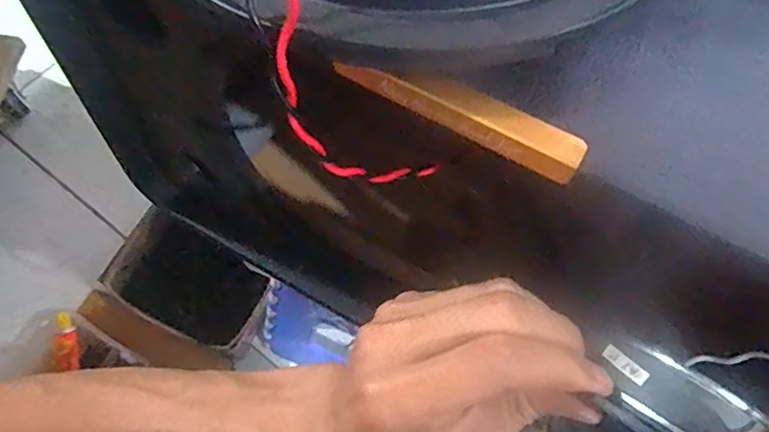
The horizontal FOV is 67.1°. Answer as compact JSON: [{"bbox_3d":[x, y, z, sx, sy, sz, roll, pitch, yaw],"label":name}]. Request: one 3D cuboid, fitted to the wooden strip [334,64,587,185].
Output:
[{"bbox_3d":[0.024,-0.032,0.176,0.075,0.012,0.012,26,67,9],"label":"wooden strip"}]

